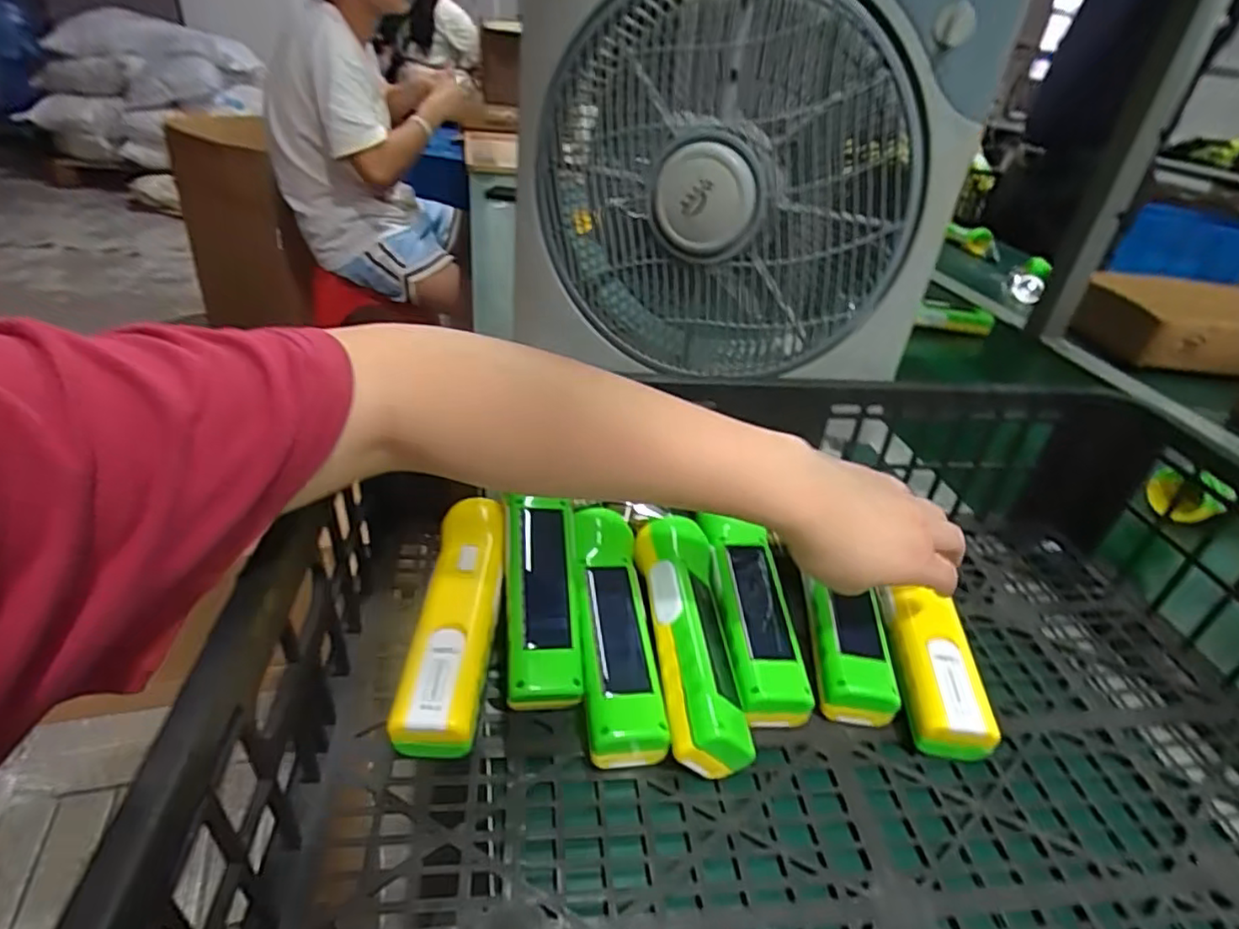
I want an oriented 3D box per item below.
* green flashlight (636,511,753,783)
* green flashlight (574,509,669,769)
[{"bbox_3d":[0.043,0.099,0.397,0.047,0.042,0.171,-24,36,10],"label":"green flashlight"},{"bbox_3d":[-0.005,0.098,0.402,0.044,0.052,0.168,0,34,-9],"label":"green flashlight"}]

